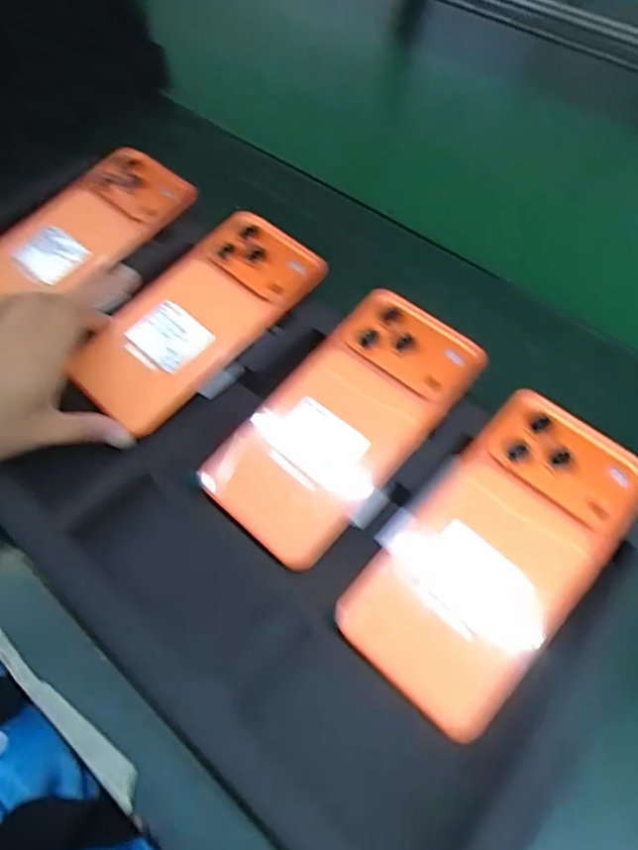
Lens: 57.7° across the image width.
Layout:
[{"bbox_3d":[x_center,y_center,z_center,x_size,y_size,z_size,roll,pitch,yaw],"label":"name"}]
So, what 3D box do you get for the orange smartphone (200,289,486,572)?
[{"bbox_3d":[0.015,-0.003,0.323,0.077,0.013,0.162,40,78,23],"label":"orange smartphone"}]

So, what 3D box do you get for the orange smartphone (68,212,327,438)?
[{"bbox_3d":[-0.076,-0.068,0.365,0.159,0.014,0.079,-44,66,-12],"label":"orange smartphone"}]

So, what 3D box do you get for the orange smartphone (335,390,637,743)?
[{"bbox_3d":[0.086,0.060,0.283,0.082,0.011,0.159,37,75,25],"label":"orange smartphone"}]

